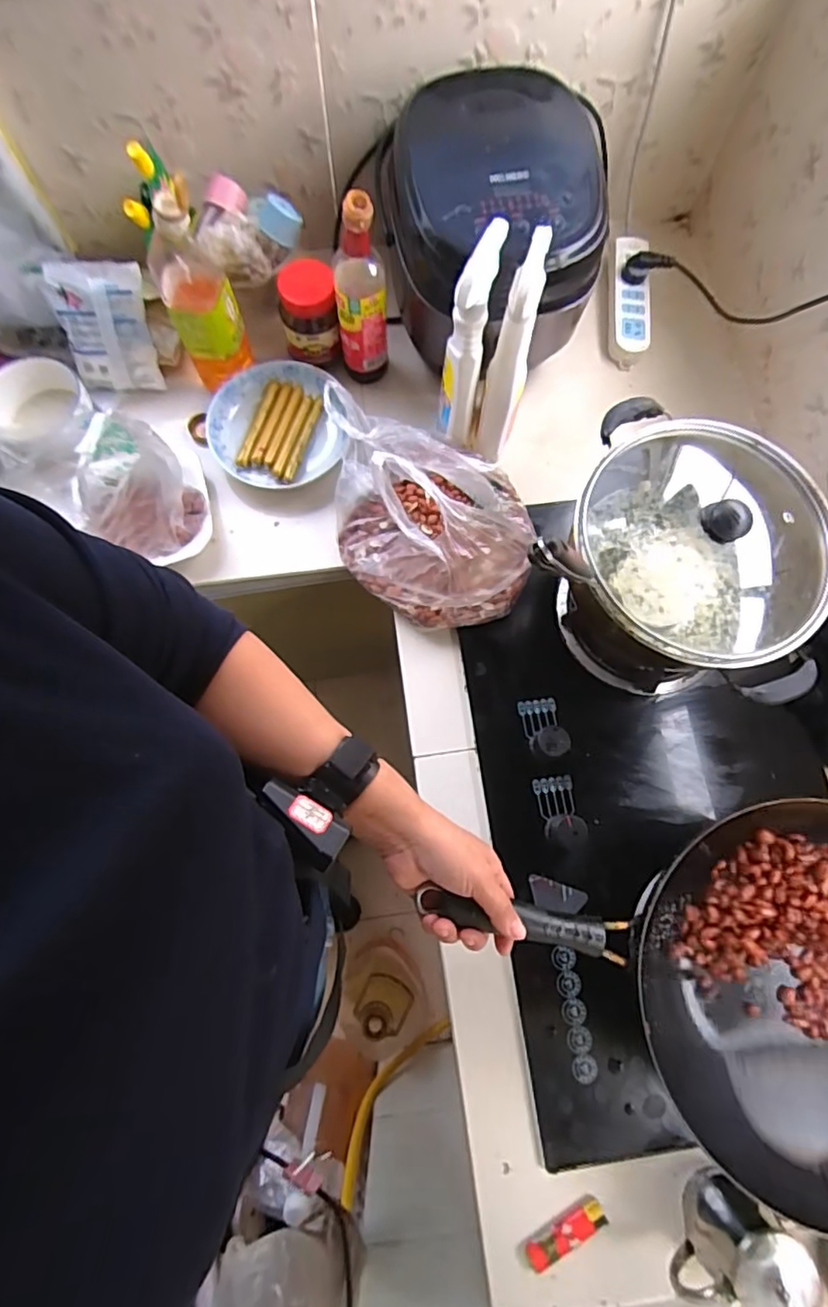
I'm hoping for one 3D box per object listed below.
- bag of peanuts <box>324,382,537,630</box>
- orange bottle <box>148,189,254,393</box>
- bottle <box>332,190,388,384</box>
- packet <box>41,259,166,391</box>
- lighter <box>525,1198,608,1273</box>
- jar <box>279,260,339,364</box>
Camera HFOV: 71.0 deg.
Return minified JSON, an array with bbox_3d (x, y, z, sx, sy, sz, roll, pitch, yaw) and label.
[{"bbox_3d":[0.019,-0.188,0.695,0.231,0.158,0.289,-3,74,-1],"label":"bag of peanuts"},{"bbox_3d":[-0.263,-0.436,0.702,0.082,0.225,0.079,-19,75,-6],"label":"orange bottle"},{"bbox_3d":[-0.066,-0.436,0.715,0.060,0.232,0.057,-4,74,-2],"label":"bottle"},{"bbox_3d":[-0.397,-0.416,0.748,0.109,0.146,0.025,-7,40,-12],"label":"packet"},{"bbox_3d":[0.151,0.577,0.574,0.086,0.008,0.027,-31,77,-9],"label":"lighter"},{"bbox_3d":[-0.137,-0.455,0.765,0.072,0.094,0.071,0,74,0],"label":"jar"}]

